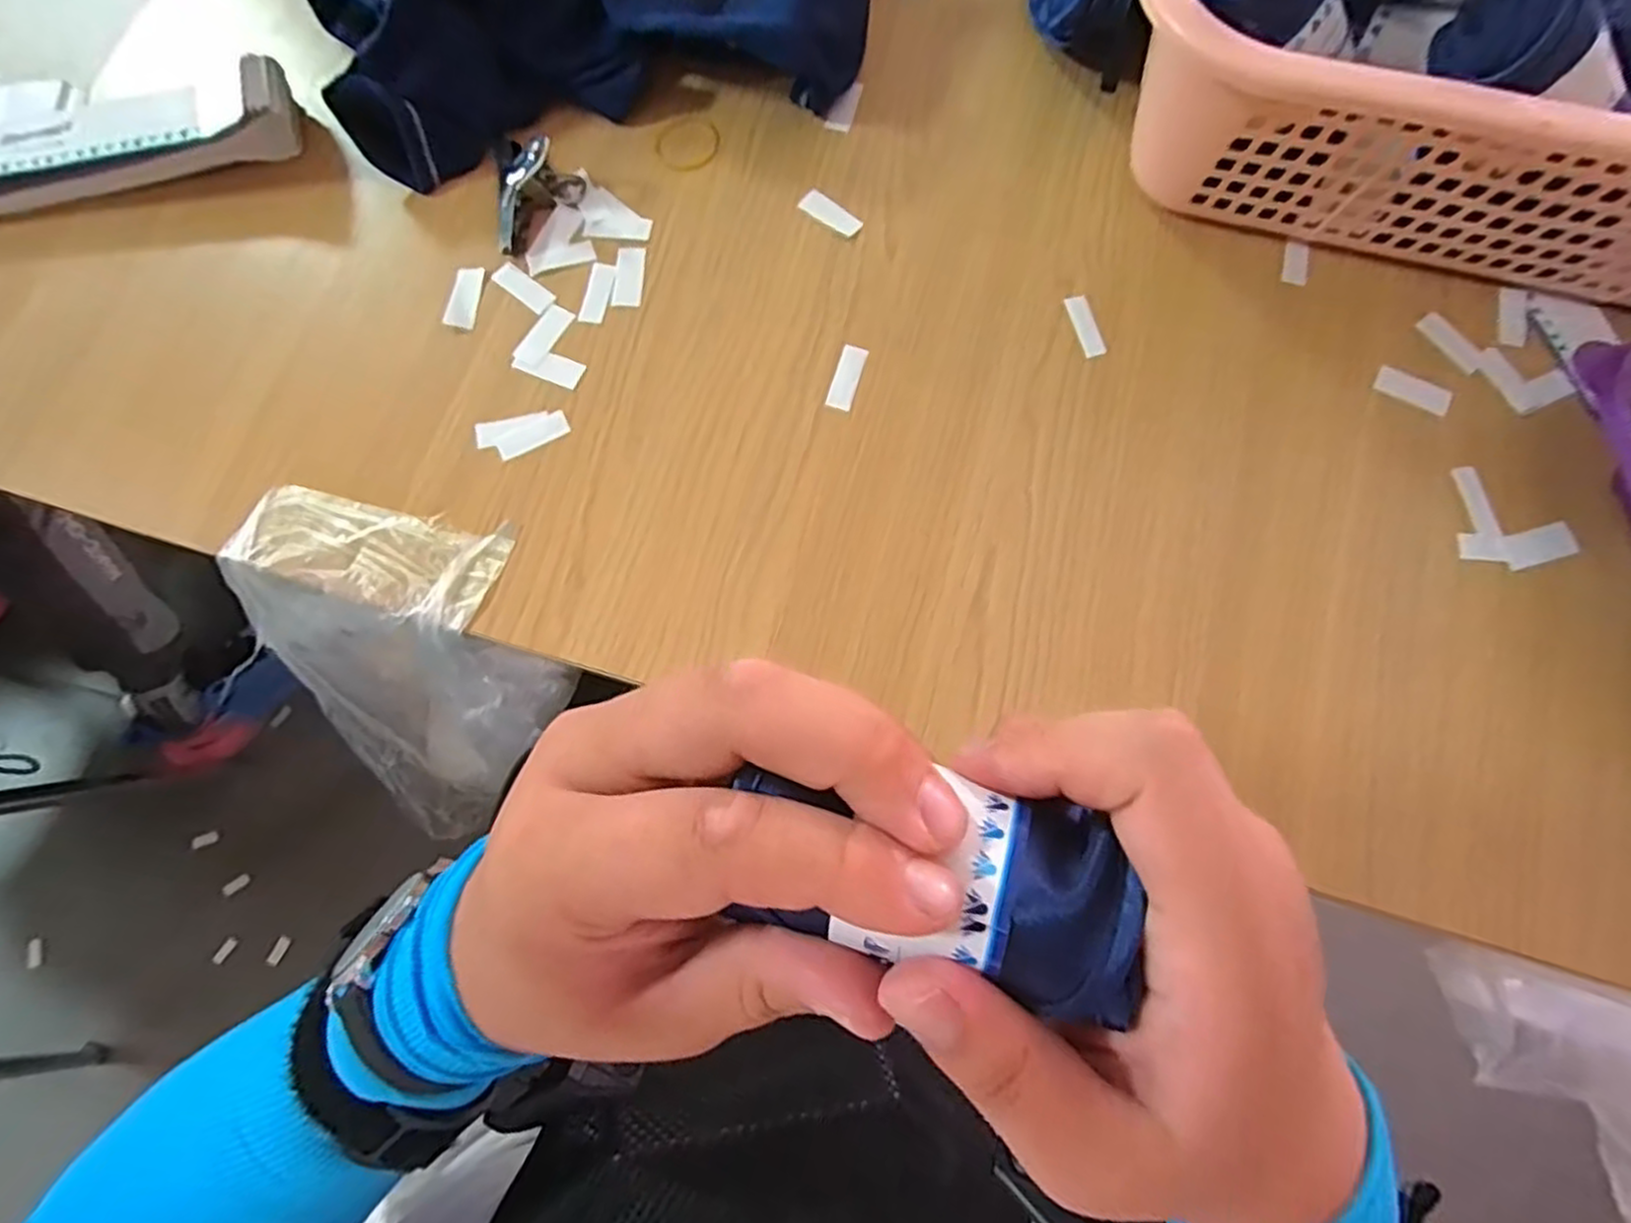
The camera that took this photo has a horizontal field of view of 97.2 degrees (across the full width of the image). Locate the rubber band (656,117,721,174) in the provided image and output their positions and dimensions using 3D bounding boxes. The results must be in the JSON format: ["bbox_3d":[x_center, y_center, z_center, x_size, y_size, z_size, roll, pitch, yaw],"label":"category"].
[{"bbox_3d":[-0.068,-0.250,0.383,0.034,0.004,0.034,0,76,0],"label":"rubber band"}]

